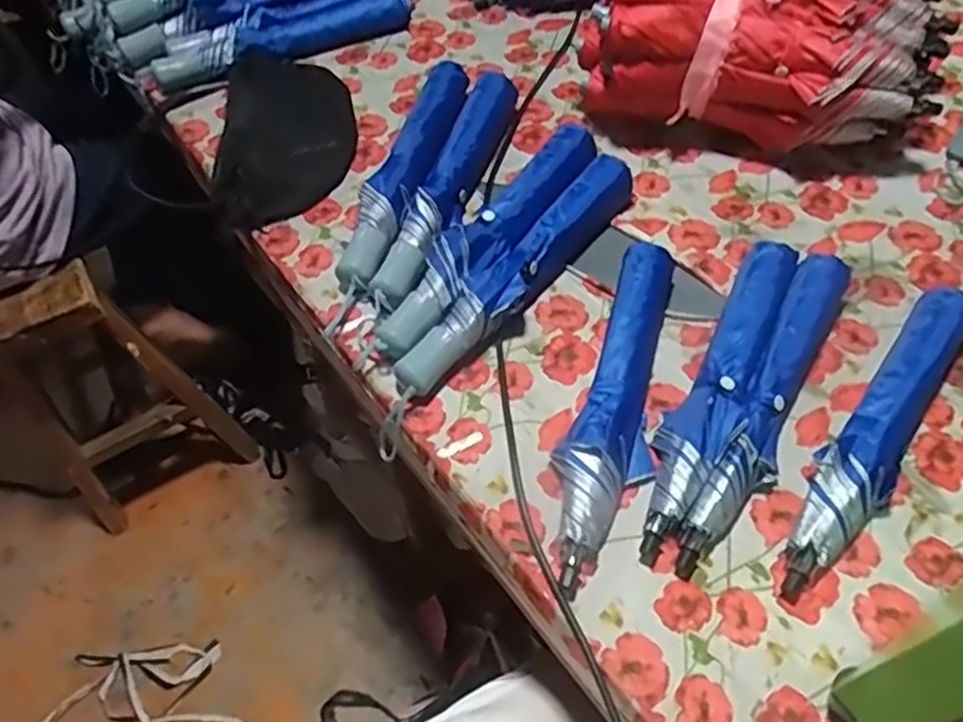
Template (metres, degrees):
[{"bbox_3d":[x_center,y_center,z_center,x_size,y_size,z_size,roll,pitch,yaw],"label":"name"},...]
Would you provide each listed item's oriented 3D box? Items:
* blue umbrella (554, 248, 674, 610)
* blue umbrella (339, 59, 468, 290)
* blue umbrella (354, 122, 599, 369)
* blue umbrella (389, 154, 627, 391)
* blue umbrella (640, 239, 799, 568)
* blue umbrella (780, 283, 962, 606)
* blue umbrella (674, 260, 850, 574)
[{"bbox_3d":[0.117,0.032,0.610,0.075,0.046,0.336,12,58,12],"label":"blue umbrella"},{"bbox_3d":[-0.081,-0.211,0.791,0.053,0.040,0.344,12,58,12],"label":"blue umbrella"},{"bbox_3d":[0.012,-0.122,0.720,0.065,0.046,0.357,32,63,22],"label":"blue umbrella"},{"bbox_3d":[0.043,-0.087,0.697,0.050,0.046,0.341,32,64,22],"label":"blue umbrella"},{"bbox_3d":[0.205,0.019,0.615,0.065,0.047,0.331,26,61,20],"label":"blue umbrella"},{"bbox_3d":[0.330,0.058,0.589,0.057,0.038,0.324,35,65,24],"label":"blue umbrella"},{"bbox_3d":[0.245,0.036,0.604,0.050,0.039,0.332,25,61,19],"label":"blue umbrella"}]

